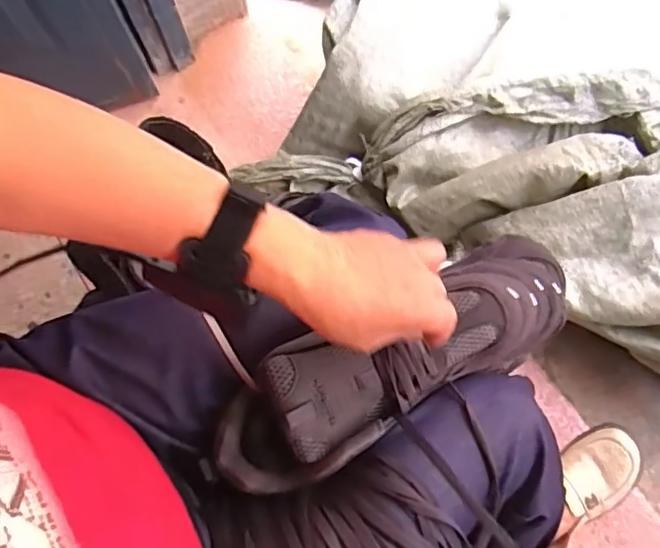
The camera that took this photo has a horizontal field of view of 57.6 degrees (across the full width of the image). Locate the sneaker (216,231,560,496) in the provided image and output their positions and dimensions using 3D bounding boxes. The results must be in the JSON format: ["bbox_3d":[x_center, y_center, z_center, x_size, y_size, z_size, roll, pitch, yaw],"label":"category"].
[{"bbox_3d":[0.074,0.052,0.482,0.356,0.106,0.099,-24,73,-23],"label":"sneaker"}]

